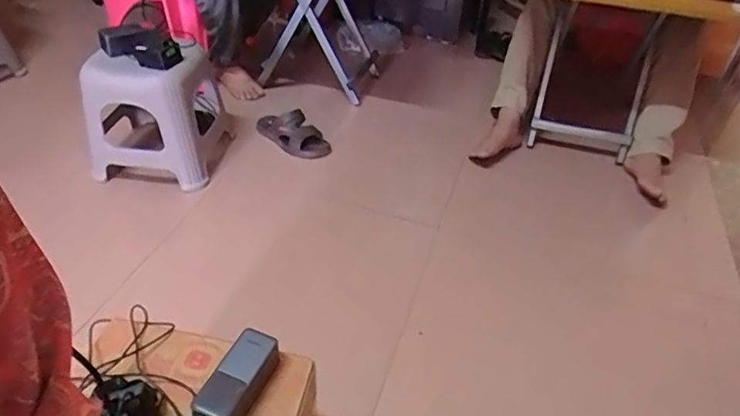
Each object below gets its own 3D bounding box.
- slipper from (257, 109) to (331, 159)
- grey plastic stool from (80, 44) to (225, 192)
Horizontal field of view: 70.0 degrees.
[{"bbox_3d":[-0.227,-0.220,1.544,0.253,0.085,0.094,29,47,27],"label":"slipper"},{"bbox_3d":[-0.566,-0.268,1.381,0.296,0.324,0.291,1,41,-3],"label":"grey plastic stool"}]

